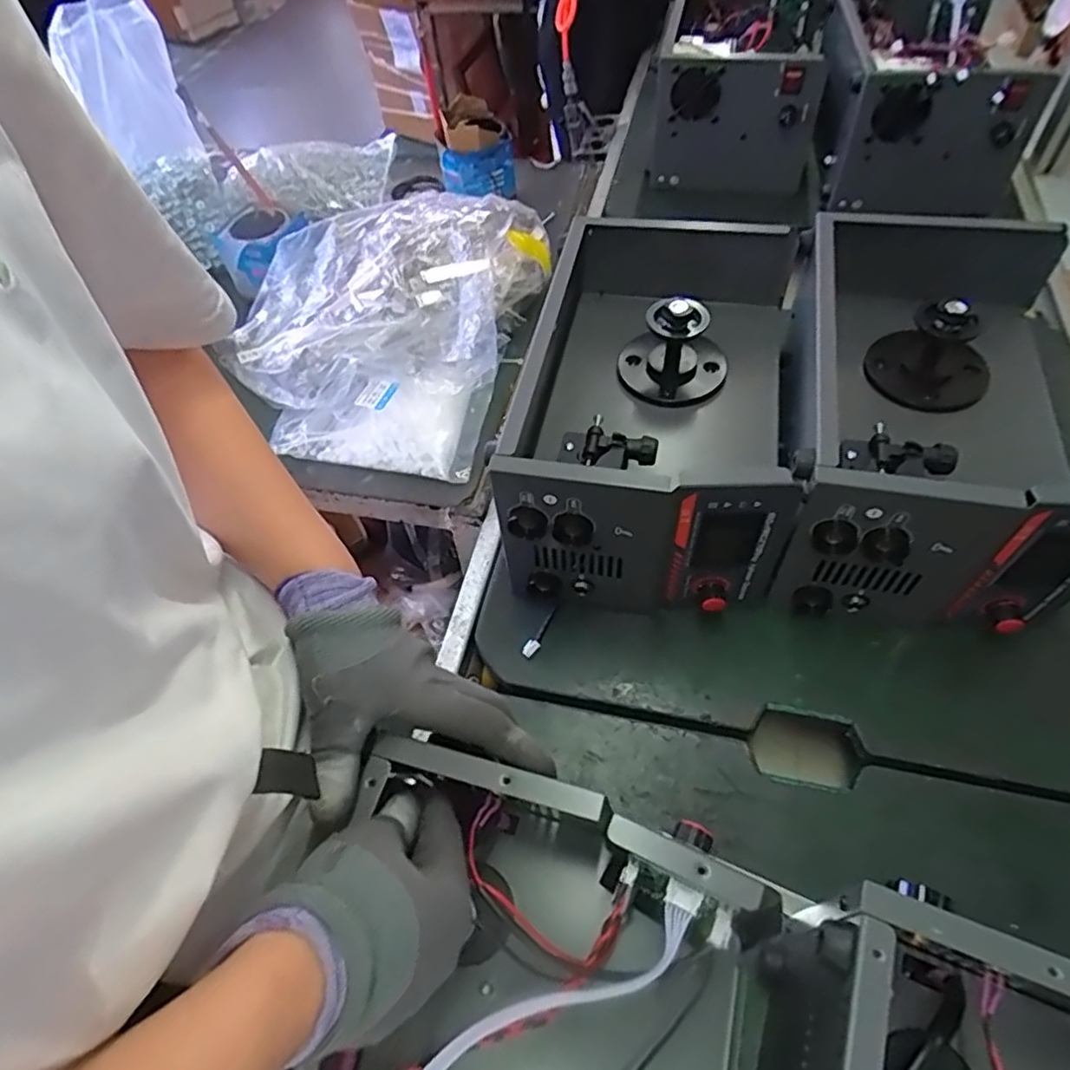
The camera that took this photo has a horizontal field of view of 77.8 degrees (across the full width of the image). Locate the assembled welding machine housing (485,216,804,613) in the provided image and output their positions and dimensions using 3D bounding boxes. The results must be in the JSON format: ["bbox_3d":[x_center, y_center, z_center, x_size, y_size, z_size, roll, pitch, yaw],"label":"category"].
[{"bbox_3d":[0.123,-0.143,0.647,0.231,0.165,0.413,8,55,13],"label":"assembled welding machine housing"}]

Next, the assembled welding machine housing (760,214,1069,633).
[{"bbox_3d":[0.364,-0.129,0.623,0.244,0.167,0.408,8,55,13],"label":"assembled welding machine housing"}]

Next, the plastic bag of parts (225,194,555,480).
[{"bbox_3d":[-0.190,-0.292,0.822,0.349,0.116,0.414,10,55,15],"label":"plastic bag of parts"}]

